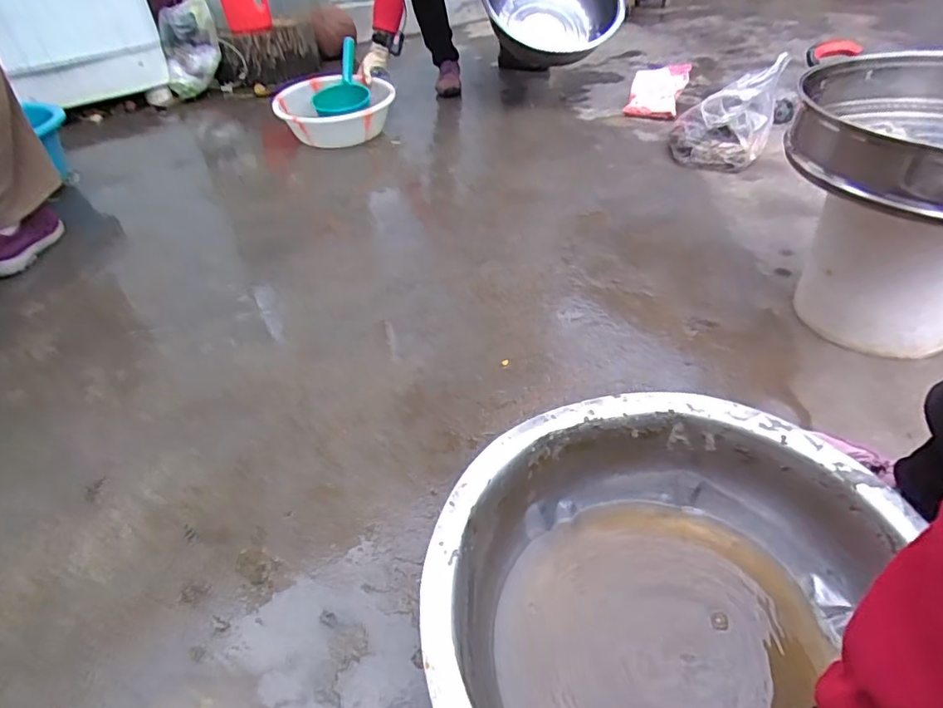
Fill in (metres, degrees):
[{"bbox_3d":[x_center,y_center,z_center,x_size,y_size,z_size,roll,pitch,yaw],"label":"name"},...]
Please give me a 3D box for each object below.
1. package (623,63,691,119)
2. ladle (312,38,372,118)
[{"bbox_3d":[0.571,-0.808,1.685,0.146,0.111,0.192,17,43,22],"label":"package"},{"bbox_3d":[-0.390,-0.786,1.607,0.163,0.189,0.245,-7,40,-5],"label":"ladle"}]

